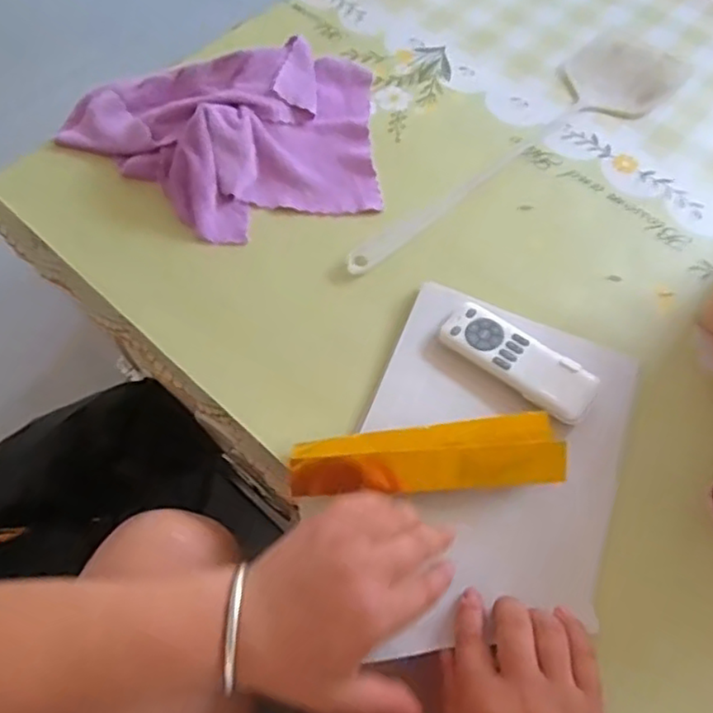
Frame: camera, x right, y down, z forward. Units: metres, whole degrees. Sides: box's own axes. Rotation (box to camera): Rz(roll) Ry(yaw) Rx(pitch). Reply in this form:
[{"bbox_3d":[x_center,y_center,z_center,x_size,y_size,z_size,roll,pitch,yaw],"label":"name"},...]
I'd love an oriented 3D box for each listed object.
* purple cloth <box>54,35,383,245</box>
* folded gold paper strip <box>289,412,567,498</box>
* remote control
[{"bbox_3d":[-0.126,-0.207,0.636,0.307,0.054,0.210,-10,61,-6],"label":"purple cloth"},{"bbox_3d":[0.048,0.069,0.462,0.183,0.031,0.049,-4,61,-3],"label":"folded gold paper strip"},{"bbox_3d":[0.126,0.004,0.521,0.125,0.013,0.049,32,65,16],"label":"remote control"}]

